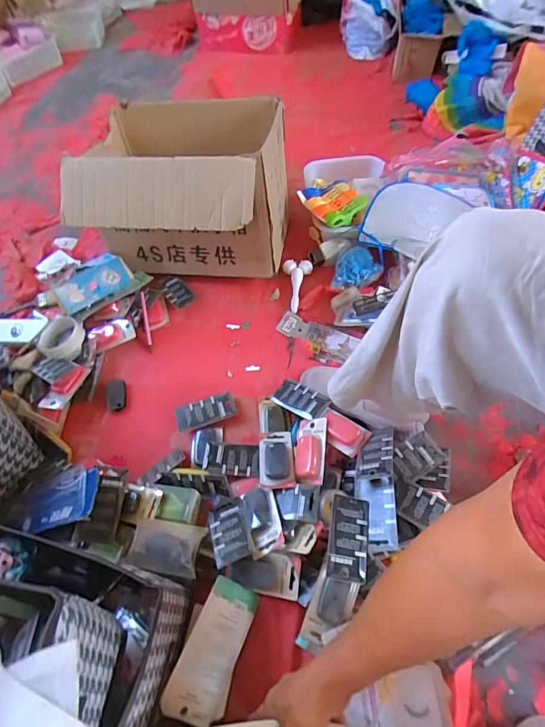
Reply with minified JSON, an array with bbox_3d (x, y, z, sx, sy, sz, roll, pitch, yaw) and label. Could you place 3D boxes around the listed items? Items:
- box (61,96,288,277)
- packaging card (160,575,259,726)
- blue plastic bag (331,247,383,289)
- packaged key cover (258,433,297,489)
[{"bbox_3d":[-0.171,-0.372,0.881,0.382,0.285,0.378,3,57,6],"label":"box"},{"bbox_3d":[-0.078,0.379,0.532,0.083,0.007,0.159,41,61,-21],"label":"packaging card"},{"bbox_3d":[0.183,-0.203,0.881,0.089,0.033,0.117,31,64,22],"label":"blue plastic bag"},{"bbox_3d":[0.006,0.158,0.668,0.057,0.017,0.104,-5,40,1],"label":"packaged key cover"}]

